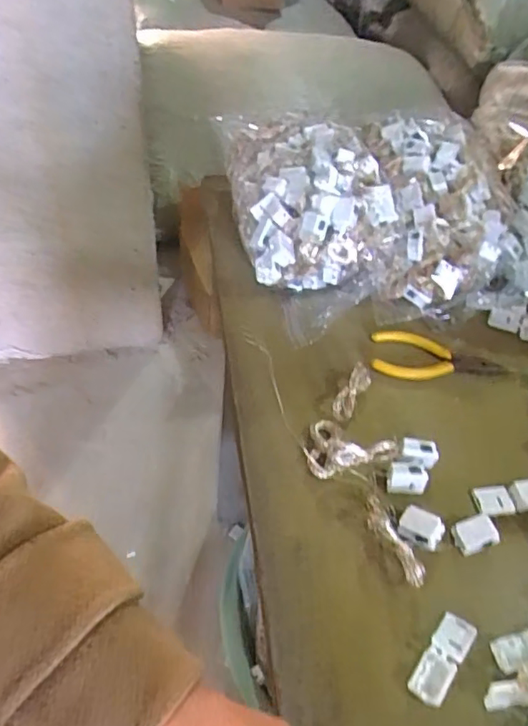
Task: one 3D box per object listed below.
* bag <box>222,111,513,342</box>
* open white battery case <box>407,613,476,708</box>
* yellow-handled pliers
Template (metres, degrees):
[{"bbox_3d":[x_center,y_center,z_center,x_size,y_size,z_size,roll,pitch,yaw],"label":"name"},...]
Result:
[{"bbox_3d":[0.100,-0.160,0.556,0.260,0.105,0.267,-2,49,-7],"label":"bag"},{"bbox_3d":[0.105,0.173,0.327,0.020,0.008,0.053,32,53,21],"label":"open white battery case"},{"bbox_3d":[0.152,-0.004,0.488,0.115,0.010,0.047,8,48,2],"label":"yellow-handled pliers"}]

